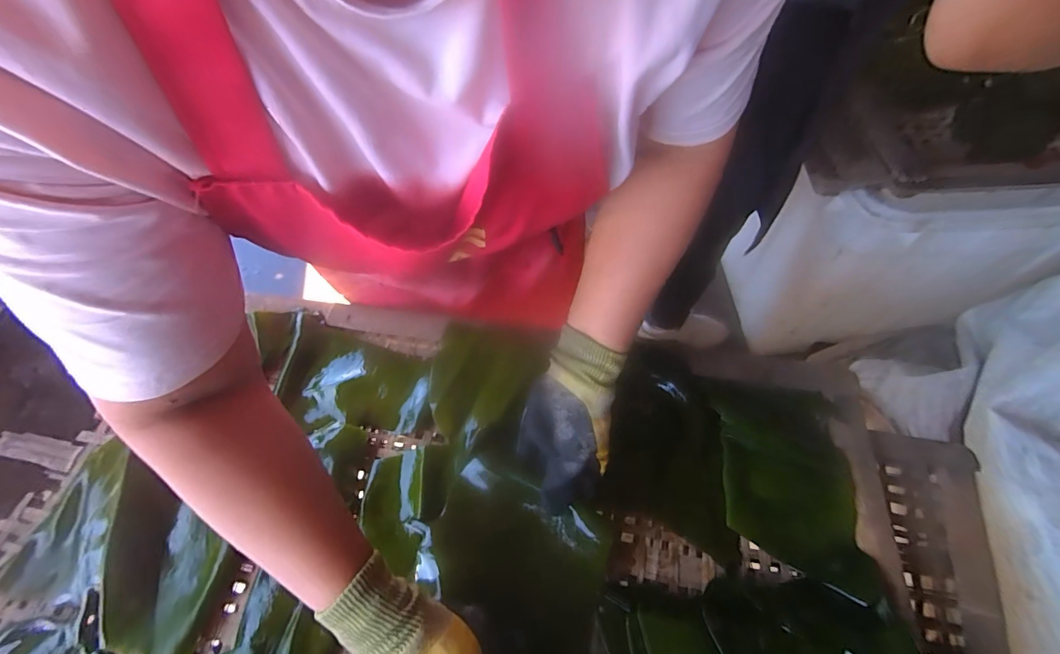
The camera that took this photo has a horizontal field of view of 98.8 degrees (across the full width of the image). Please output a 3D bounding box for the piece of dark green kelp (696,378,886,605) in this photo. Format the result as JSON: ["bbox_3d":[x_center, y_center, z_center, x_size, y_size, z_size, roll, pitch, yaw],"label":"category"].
[{"bbox_3d":[0.262,0.153,0.481,0.136,0.020,0.206,5,57,8],"label":"piece of dark green kelp"}]

